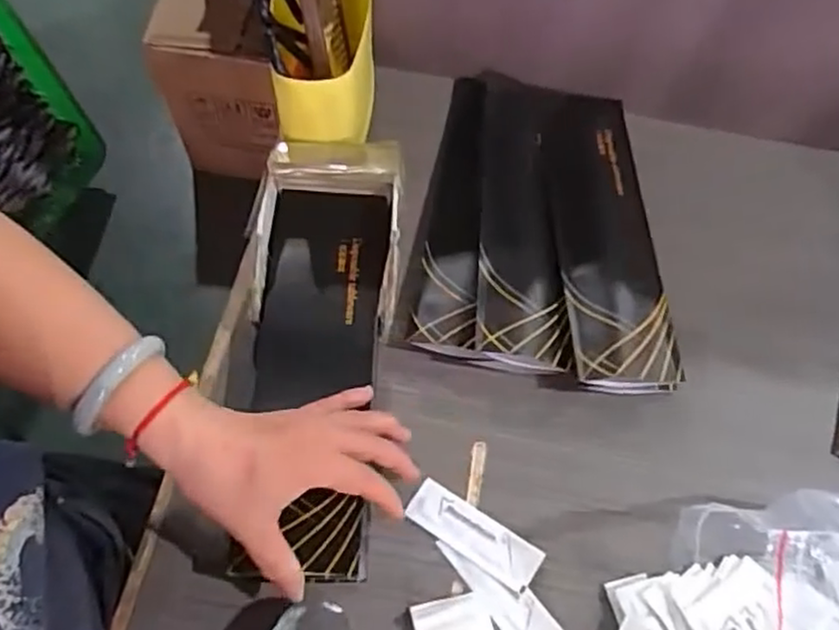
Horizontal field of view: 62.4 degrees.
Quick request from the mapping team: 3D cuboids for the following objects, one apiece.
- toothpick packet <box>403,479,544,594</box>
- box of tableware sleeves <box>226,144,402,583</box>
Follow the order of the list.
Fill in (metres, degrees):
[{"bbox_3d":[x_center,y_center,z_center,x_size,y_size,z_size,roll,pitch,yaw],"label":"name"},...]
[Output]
[{"bbox_3d":[0.036,0.146,0.461,0.091,0.008,0.031,31,66,13],"label":"toothpick packet"},{"bbox_3d":[-0.069,0.022,0.490,0.103,0.046,0.301,1,70,-2],"label":"box of tableware sleeves"}]

